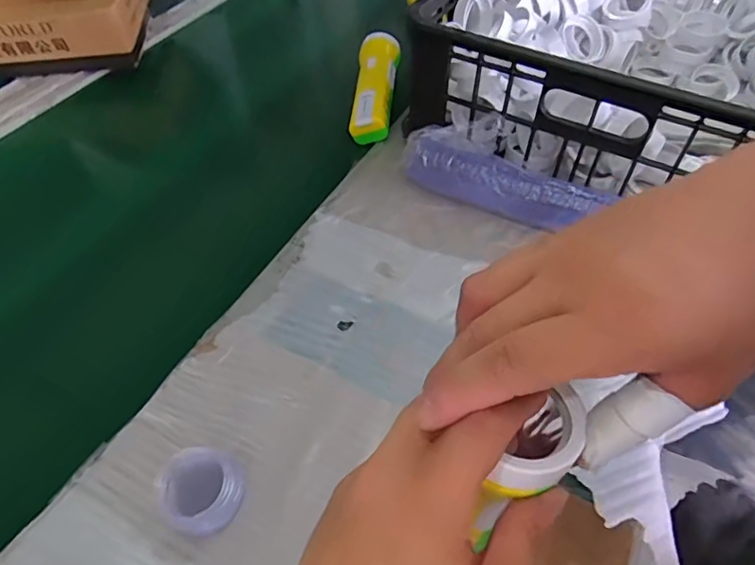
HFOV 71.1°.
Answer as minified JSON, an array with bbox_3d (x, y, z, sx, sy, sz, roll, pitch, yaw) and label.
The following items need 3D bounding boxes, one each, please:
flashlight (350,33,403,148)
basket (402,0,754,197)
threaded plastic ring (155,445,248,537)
[{"bbox_3d":[-0.004,-0.230,0.625,0.050,0.042,0.169,6,51,5],"label":"flashlight"},{"bbox_3d":[0.350,-0.317,0.640,0.412,0.137,0.616,27,56,20],"label":"basket"},{"bbox_3d":[-0.112,0.132,0.337,0.049,0.021,0.049,0,51,0],"label":"threaded plastic ring"}]

